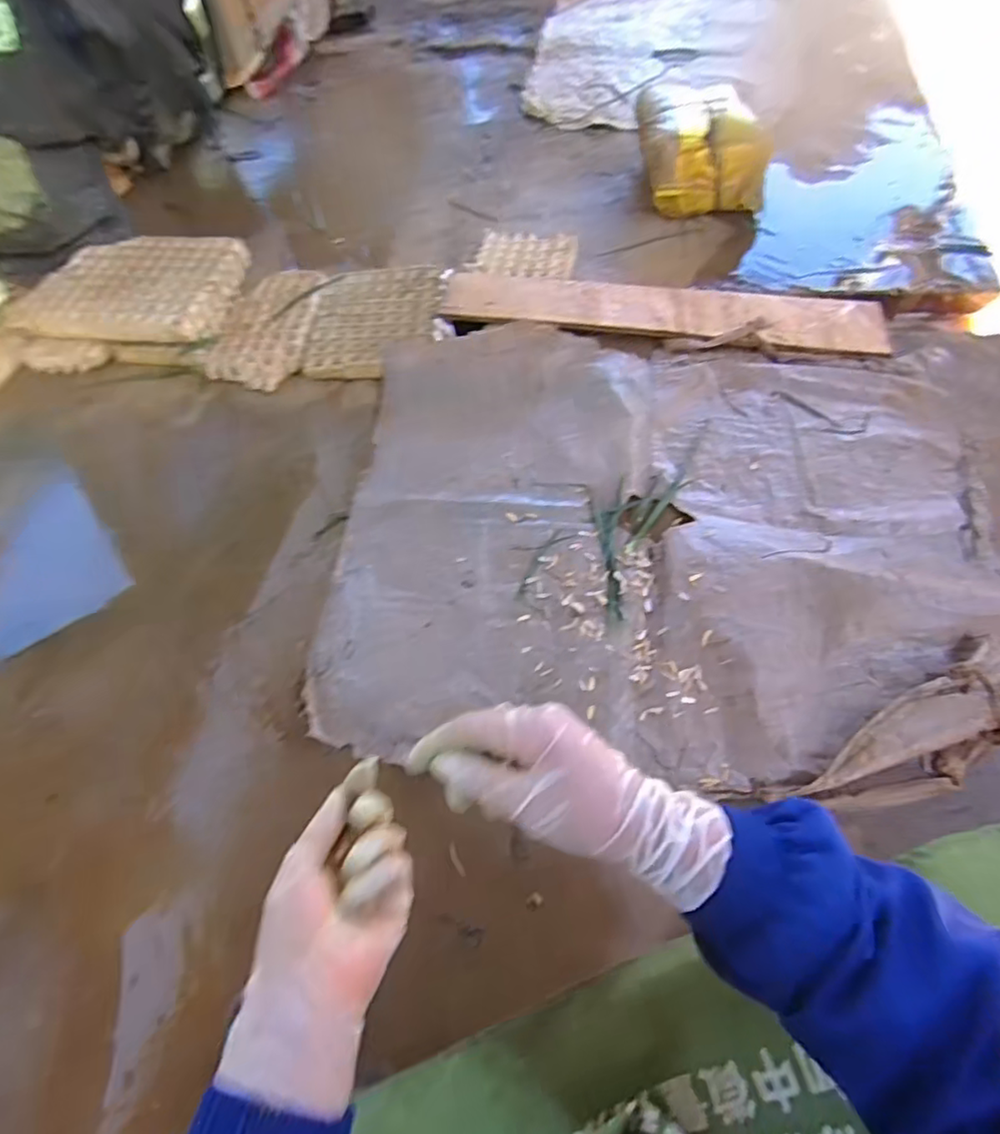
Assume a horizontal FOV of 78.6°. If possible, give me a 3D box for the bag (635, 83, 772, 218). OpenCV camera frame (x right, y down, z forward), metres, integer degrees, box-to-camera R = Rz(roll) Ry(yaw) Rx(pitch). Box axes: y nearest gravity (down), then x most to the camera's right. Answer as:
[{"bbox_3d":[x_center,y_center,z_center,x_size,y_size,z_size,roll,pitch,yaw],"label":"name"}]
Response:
[{"bbox_3d":[0.475,-1.037,1.492,0.239,0.198,0.315,-9,57,-1],"label":"bag"}]

